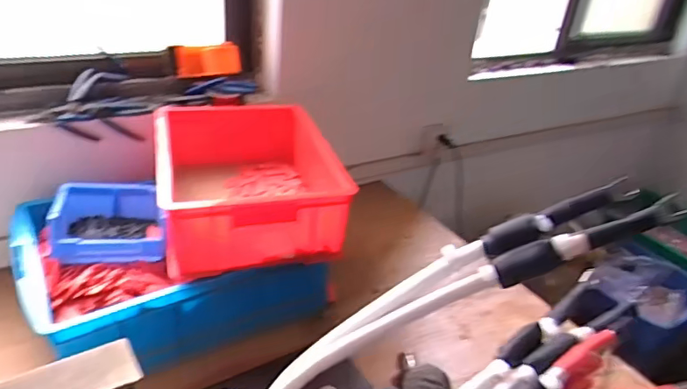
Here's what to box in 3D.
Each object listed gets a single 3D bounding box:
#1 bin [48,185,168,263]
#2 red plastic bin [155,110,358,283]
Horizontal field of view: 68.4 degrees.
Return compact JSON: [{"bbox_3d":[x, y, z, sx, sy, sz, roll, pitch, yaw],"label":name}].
[{"bbox_3d":[-0.416,0.054,0.911,0.178,0.086,0.185,-6,32,-21],"label":"bin"},{"bbox_3d":[-0.184,-0.031,0.973,0.311,0.144,0.392,-3,31,-16],"label":"red plastic bin"}]

